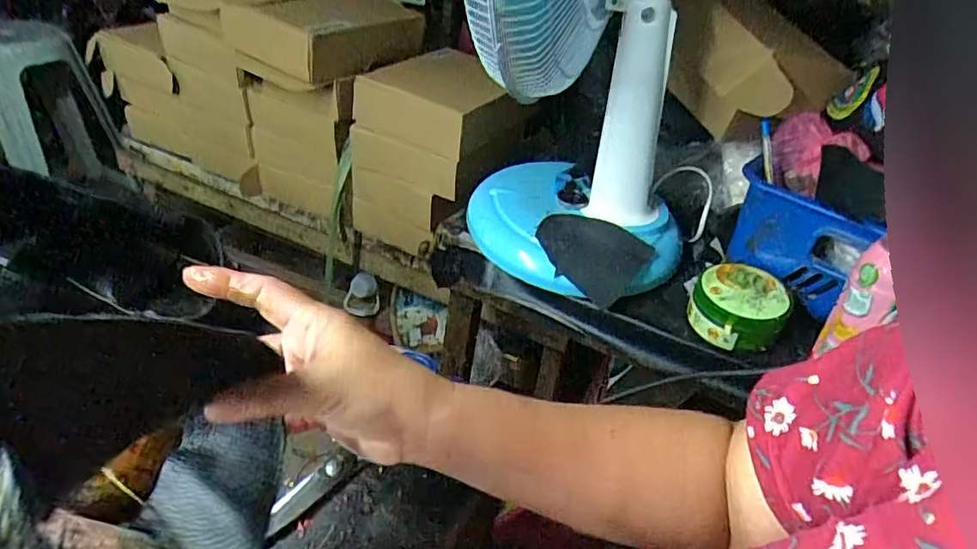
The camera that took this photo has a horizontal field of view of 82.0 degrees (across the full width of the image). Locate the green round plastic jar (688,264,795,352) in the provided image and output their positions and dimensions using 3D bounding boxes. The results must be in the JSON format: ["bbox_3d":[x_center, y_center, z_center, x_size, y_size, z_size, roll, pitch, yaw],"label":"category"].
[{"bbox_3d":[0.288,0.036,0.653,0.099,0.059,0.102,24,39,22],"label":"green round plastic jar"}]

